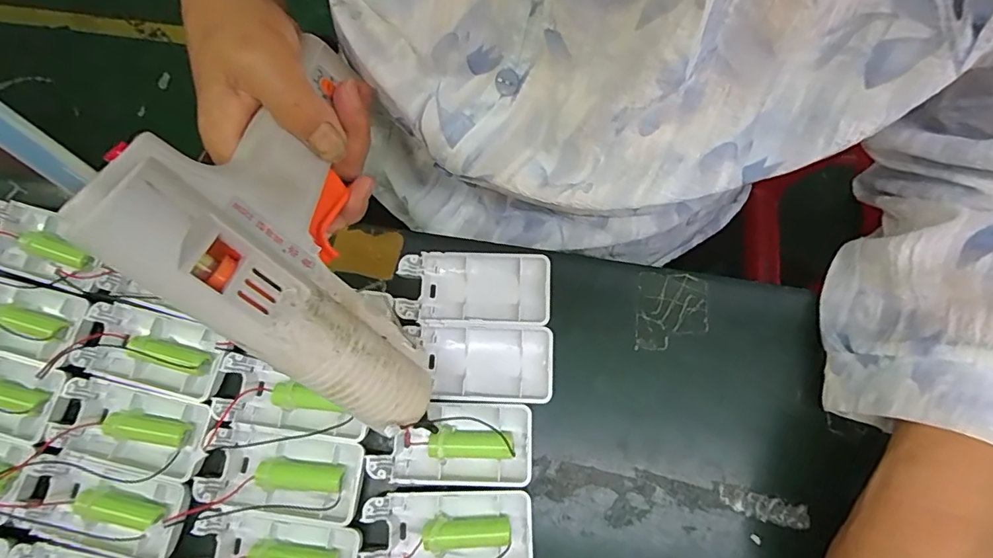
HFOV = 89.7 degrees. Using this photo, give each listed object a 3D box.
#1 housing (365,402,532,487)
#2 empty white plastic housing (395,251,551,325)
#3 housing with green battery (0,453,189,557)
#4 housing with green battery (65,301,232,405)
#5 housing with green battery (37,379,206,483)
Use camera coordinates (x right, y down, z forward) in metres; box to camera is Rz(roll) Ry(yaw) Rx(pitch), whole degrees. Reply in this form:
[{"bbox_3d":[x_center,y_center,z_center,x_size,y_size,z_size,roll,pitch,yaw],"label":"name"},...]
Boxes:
[{"bbox_3d":[-0.026,0.096,0.293,0.091,0.014,0.046,0,76,0],"label":"housing"},{"bbox_3d":[-0.014,0.006,0.315,0.093,0.012,0.043,3,76,1],"label":"empty white plastic housing"},{"bbox_3d":[-0.231,0.132,0.290,0.102,0.018,0.044,12,76,3],"label":"housing with green battery"},{"bbox_3d":[-0.212,0.044,0.311,0.089,0.018,0.042,13,77,3],"label":"housing with green battery"},{"bbox_3d":[-0.218,0.092,0.301,0.090,0.019,0.048,12,77,3],"label":"housing with green battery"}]

